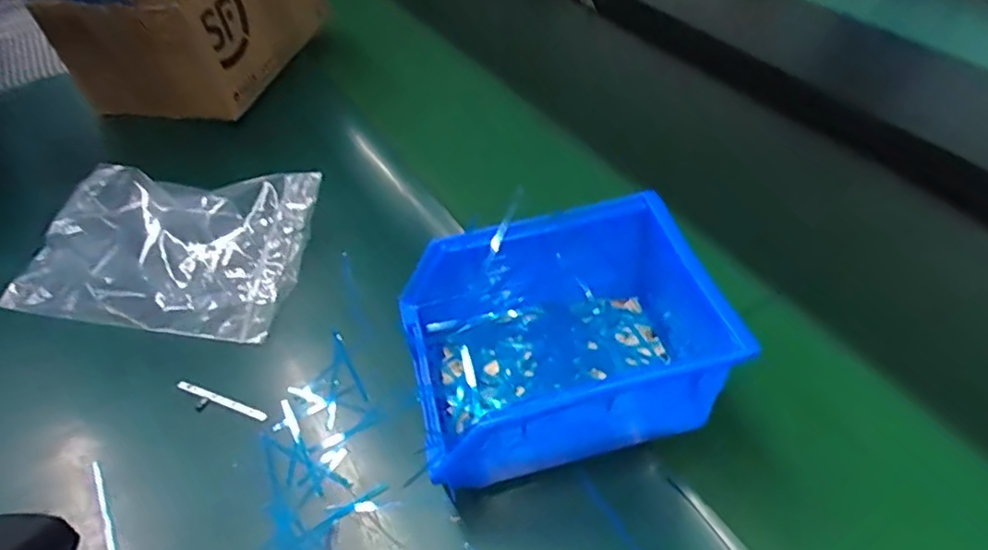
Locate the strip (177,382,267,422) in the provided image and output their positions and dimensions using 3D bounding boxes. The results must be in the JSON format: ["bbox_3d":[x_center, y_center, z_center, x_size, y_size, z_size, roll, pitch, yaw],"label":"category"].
[{"bbox_3d":[-0.149,0.069,0.341,0.058,0.004,0.005,15,49,18],"label":"strip"}]

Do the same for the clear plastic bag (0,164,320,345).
[{"bbox_3d":[-0.217,-0.020,0.408,0.185,0.033,0.119,4,46,9],"label":"clear plastic bag"}]

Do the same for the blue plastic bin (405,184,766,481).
[{"bbox_3d":[0.030,0.035,0.304,0.132,0.079,0.104,-12,46,-7],"label":"blue plastic bin"}]

